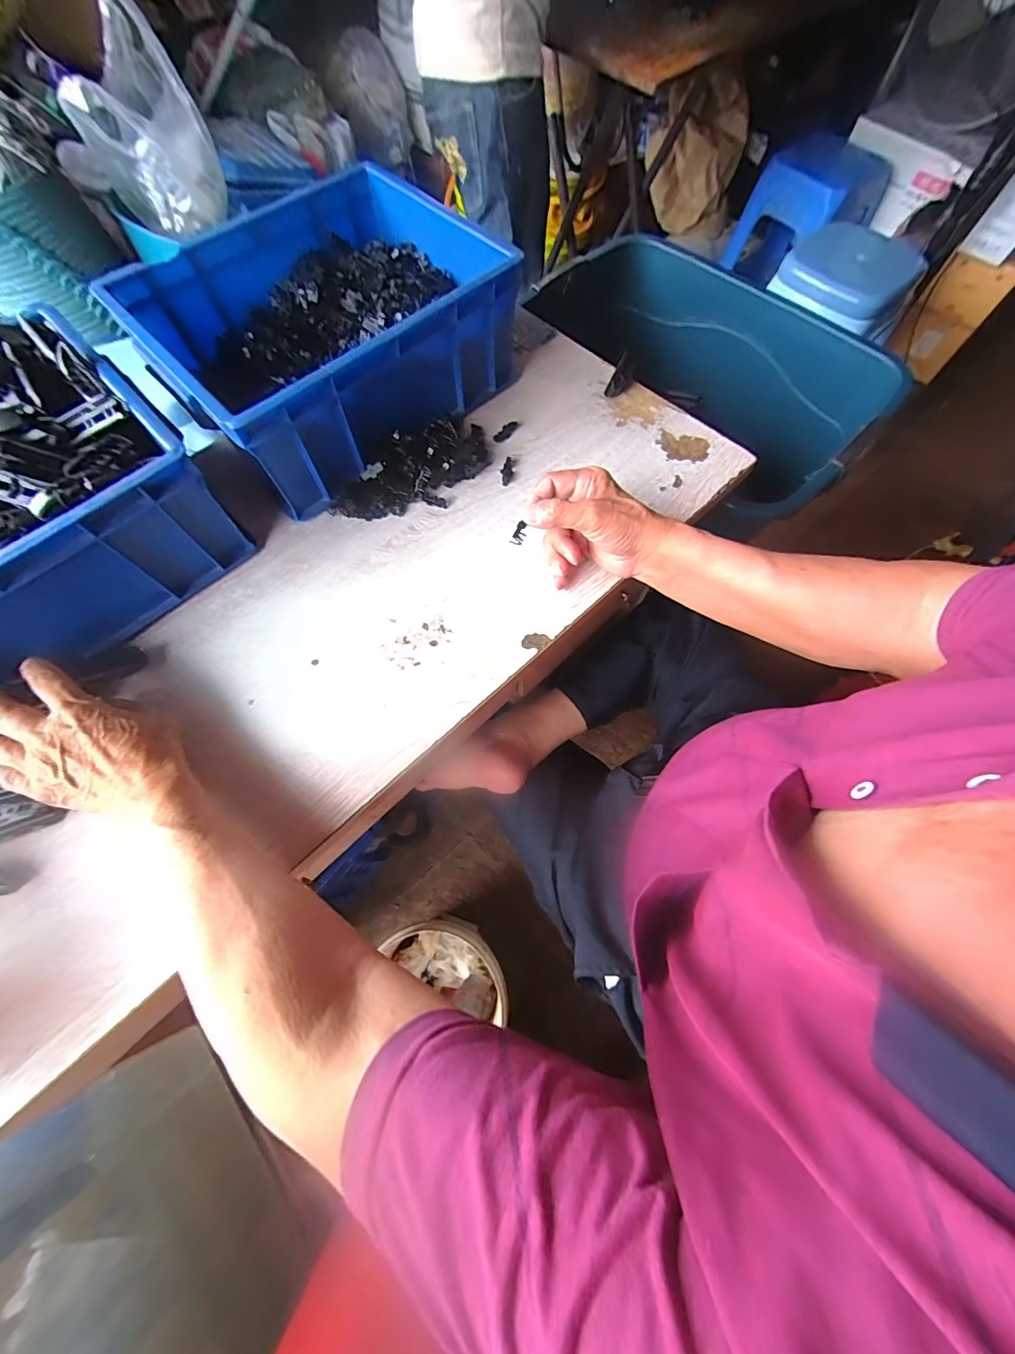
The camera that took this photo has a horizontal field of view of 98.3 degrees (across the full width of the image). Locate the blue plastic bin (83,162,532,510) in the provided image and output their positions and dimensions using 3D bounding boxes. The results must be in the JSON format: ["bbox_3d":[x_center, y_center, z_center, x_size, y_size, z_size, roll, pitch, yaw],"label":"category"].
[{"bbox_3d":[-0.189,-0.372,0.484,0.326,0.128,0.275,-40,73,-14],"label":"blue plastic bin"}]

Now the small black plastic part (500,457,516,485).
[{"bbox_3d":[0.000,-0.233,0.494,0.014,0.006,0.041,7,68,4],"label":"small black plastic part"}]

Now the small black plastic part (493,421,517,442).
[{"bbox_3d":[-0.001,-0.288,0.512,0.011,0.006,0.036,40,73,15],"label":"small black plastic part"}]

